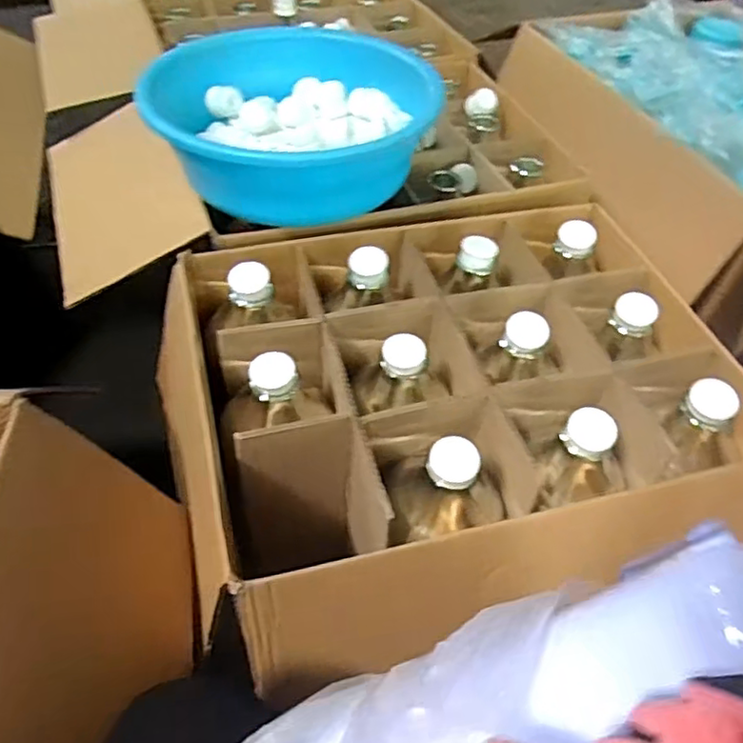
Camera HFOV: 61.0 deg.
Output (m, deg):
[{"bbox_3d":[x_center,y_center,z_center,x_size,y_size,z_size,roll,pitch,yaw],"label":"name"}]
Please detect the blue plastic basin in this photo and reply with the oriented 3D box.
[{"bbox_3d":[-0.115,-0.357,0.921,0.391,0.152,0.325,-6,50,-10],"label":"blue plastic basin"}]

